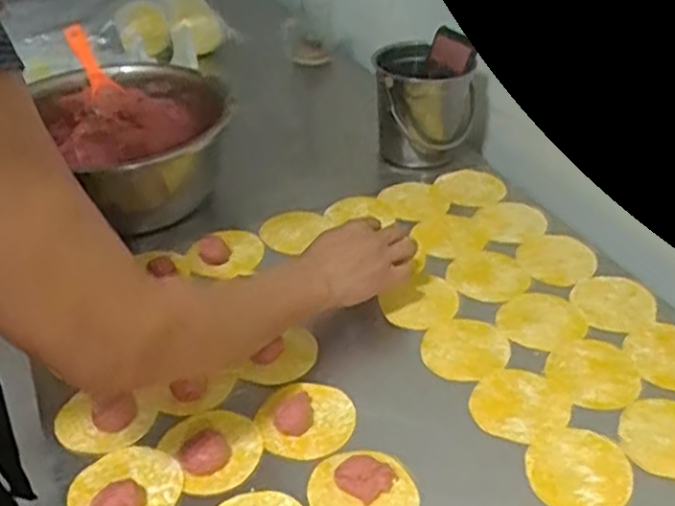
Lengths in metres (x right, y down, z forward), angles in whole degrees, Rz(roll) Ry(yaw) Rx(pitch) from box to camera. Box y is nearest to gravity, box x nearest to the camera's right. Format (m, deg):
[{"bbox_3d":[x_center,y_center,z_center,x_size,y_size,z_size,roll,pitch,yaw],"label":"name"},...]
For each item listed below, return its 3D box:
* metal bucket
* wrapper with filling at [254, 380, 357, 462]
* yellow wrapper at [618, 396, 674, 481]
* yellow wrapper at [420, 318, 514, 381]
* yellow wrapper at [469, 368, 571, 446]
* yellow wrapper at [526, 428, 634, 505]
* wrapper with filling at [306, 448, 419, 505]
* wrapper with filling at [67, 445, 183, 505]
[{"bbox_3d":[0.118,-0.196,0.971,0.129,0.128,0.118,-1,37,1],"label":"metal bucket"},{"bbox_3d":[-0.026,0.142,0.627,0.076,0.020,0.080,-1,37,1],"label":"wrapper with filling"},{"bbox_3d":[0.282,0.154,0.610,0.082,0.005,0.082,-2,37,0],"label":"yellow wrapper"},{"bbox_3d":[0.124,0.093,0.699,0.085,0.004,0.074,-21,45,-24],"label":"yellow wrapper"},{"bbox_3d":[0.162,0.135,0.642,0.079,0.005,0.079,-1,37,1],"label":"yellow wrapper"},{"bbox_3d":[0.196,0.177,0.585,0.083,0.004,0.078,-1,37,1],"label":"yellow wrapper"},{"bbox_3d":[0.020,0.186,0.566,0.083,0.020,0.076,-1,37,1],"label":"wrapper with filling"},{"bbox_3d":[-0.167,0.183,0.568,0.084,0.017,0.077,-1,37,1],"label":"wrapper with filling"}]

